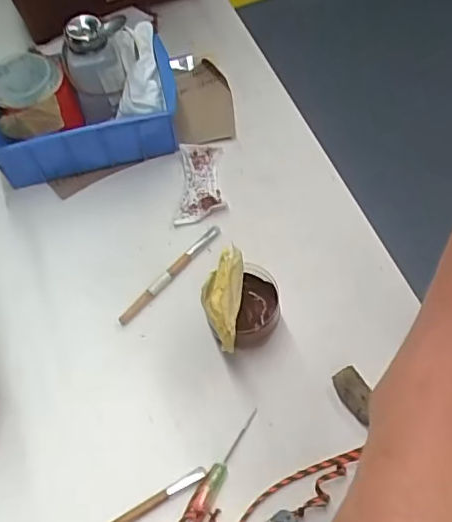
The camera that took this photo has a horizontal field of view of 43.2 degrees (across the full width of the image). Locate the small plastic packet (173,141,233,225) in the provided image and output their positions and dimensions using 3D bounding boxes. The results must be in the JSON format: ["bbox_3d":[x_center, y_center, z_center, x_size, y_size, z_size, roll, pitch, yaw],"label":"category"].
[{"bbox_3d":[-0.023,-0.085,0.587,0.051,0.012,0.105,-4,52,7],"label":"small plastic packet"}]

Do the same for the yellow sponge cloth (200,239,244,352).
[{"bbox_3d":[-0.004,0.026,0.455,0.032,0.040,0.076,4,59,7],"label":"yellow sponge cloth"}]

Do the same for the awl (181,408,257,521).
[{"bbox_3d":[-0.008,0.160,0.431,0.015,0.016,0.112,22,63,17],"label":"awl"}]

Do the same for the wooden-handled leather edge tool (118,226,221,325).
[{"bbox_3d":[-0.051,0.012,0.536,0.014,0.014,0.127,36,68,23],"label":"wooden-handled leather edge tool"}]

